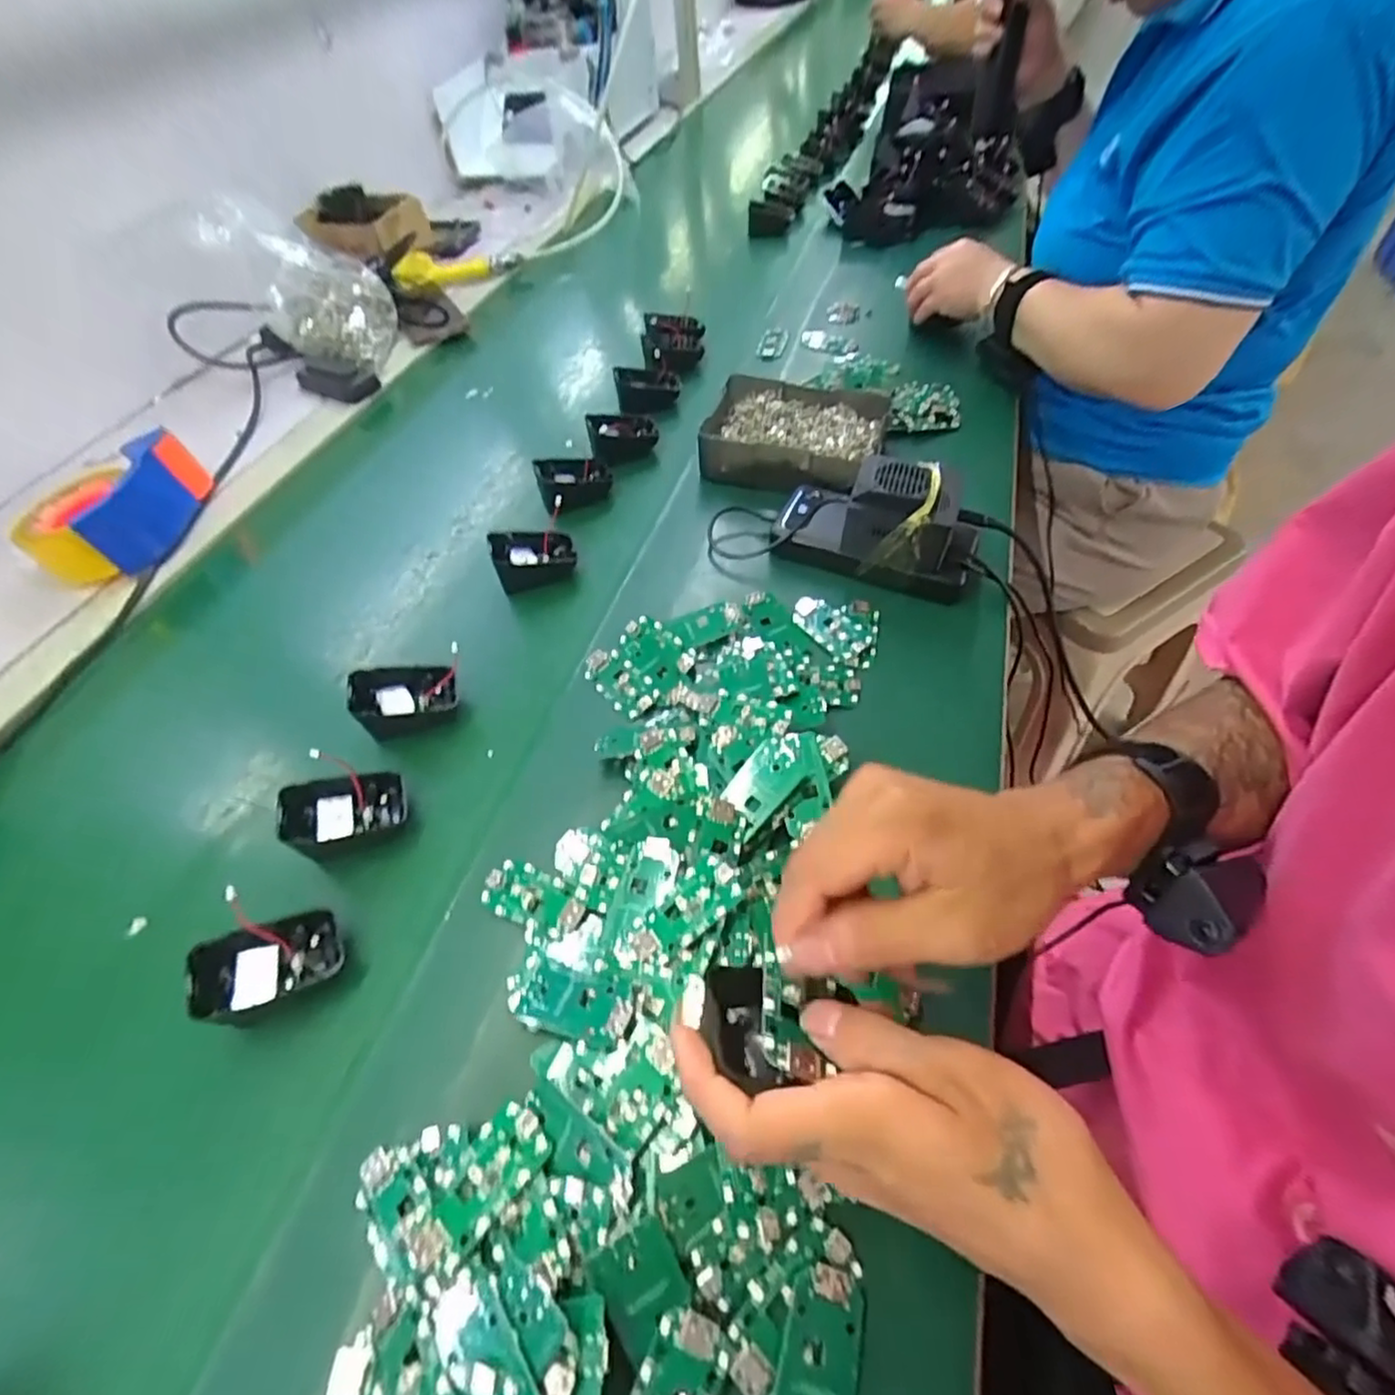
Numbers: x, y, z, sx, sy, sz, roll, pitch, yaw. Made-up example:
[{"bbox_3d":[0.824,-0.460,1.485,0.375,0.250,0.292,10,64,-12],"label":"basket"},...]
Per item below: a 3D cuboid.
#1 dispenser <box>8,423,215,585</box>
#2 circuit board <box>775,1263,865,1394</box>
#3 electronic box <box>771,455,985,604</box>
[{"bbox_3d":[-0.528,-0.171,0.618,0.081,0.070,0.148,10,53,13],"label":"dispenser"},{"bbox_3d":[0.048,0.262,0.262,0.030,0.005,0.063,12,54,15],"label":"circuit board"},{"bbox_3d":[0.137,-0.143,0.519,0.152,0.076,0.074,16,55,17],"label":"electronic box"}]

